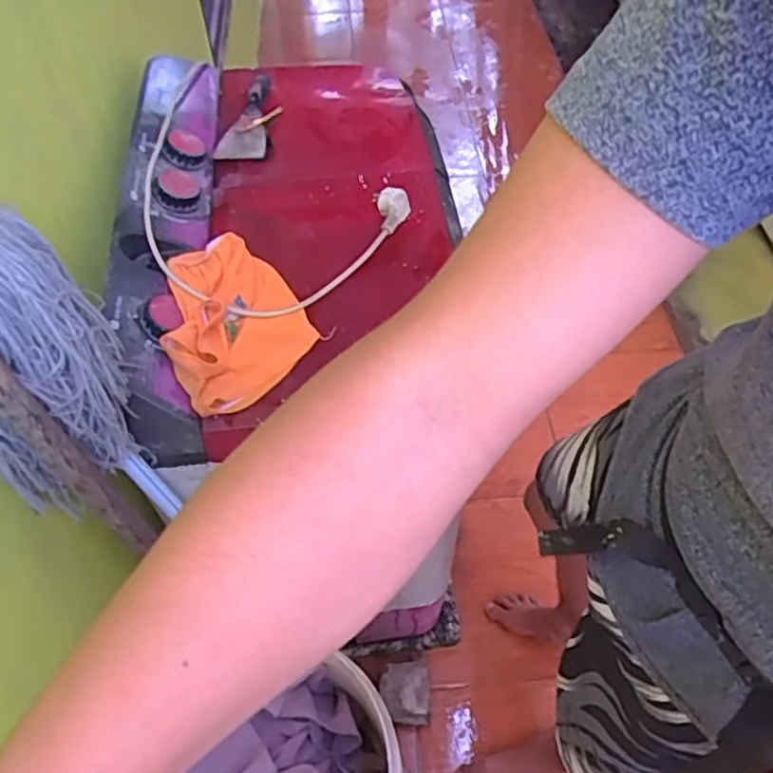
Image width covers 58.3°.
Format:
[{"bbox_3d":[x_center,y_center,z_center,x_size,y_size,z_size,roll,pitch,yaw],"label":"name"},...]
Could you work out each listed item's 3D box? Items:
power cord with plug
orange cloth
[{"bbox_3d":[-0.216,-0.274,0.913,0.296,0.035,0.492,-35,61,-21],"label":"power cord with plug"},{"bbox_3d":[-0.178,-0.083,0.777,0.158,0.038,0.227,-27,58,-16],"label":"orange cloth"}]

